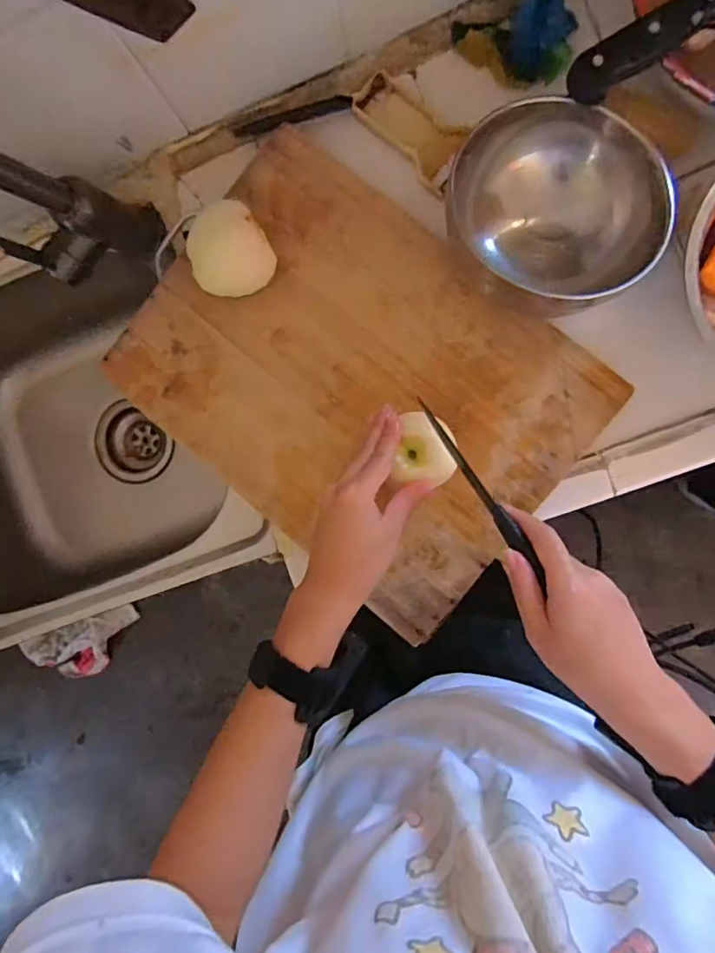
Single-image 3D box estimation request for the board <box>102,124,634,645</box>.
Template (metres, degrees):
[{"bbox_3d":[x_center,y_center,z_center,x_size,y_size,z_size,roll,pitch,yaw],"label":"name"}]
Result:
[{"bbox_3d":[0.000,-0.085,0.455,0.368,0.013,0.275,41,94,6],"label":"board"}]

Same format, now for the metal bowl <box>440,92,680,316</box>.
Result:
[{"bbox_3d":[0.146,-0.198,0.403,0.152,0.061,0.120,24,96,5],"label":"metal bowl"}]

